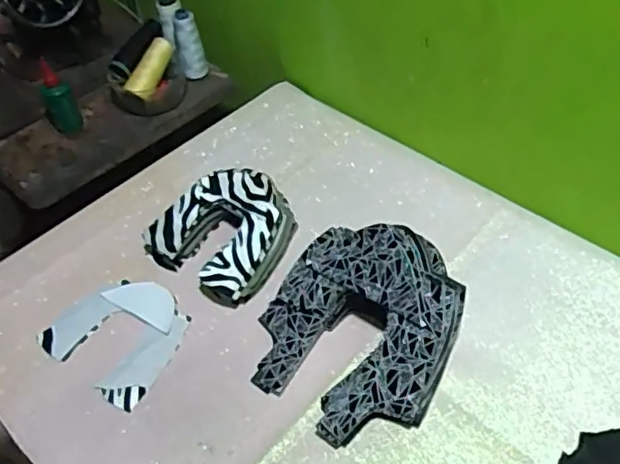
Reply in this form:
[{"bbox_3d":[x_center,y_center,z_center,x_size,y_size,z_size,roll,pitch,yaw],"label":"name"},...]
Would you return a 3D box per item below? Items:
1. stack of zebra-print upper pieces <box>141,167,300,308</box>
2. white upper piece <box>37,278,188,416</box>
[{"bbox_3d":[-0.107,-0.008,0.745,0.169,0.067,0.154,27,56,27],"label":"stack of zebra-print upper pieces"},{"bbox_3d":[-0.213,0.113,0.689,0.150,0.007,0.134,26,55,26],"label":"white upper piece"}]

